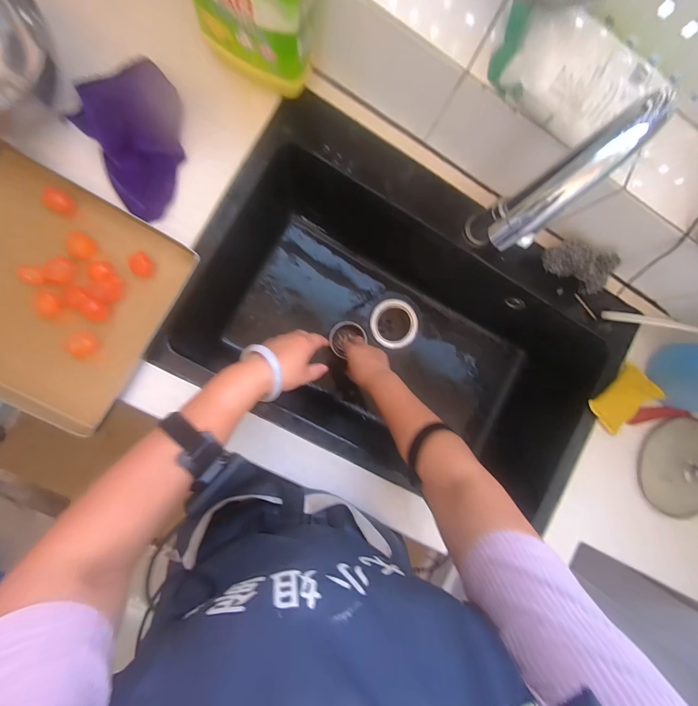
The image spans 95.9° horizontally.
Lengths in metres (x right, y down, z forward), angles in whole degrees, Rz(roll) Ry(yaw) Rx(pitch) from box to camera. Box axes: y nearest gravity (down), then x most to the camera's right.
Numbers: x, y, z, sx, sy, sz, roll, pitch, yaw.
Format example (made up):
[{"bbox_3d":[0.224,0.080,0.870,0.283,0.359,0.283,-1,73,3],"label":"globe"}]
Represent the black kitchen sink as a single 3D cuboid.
[{"bbox_3d":[0.108,-0.029,0.625,0.723,0.244,0.481,30,86,-8],"label":"black kitchen sink"}]

